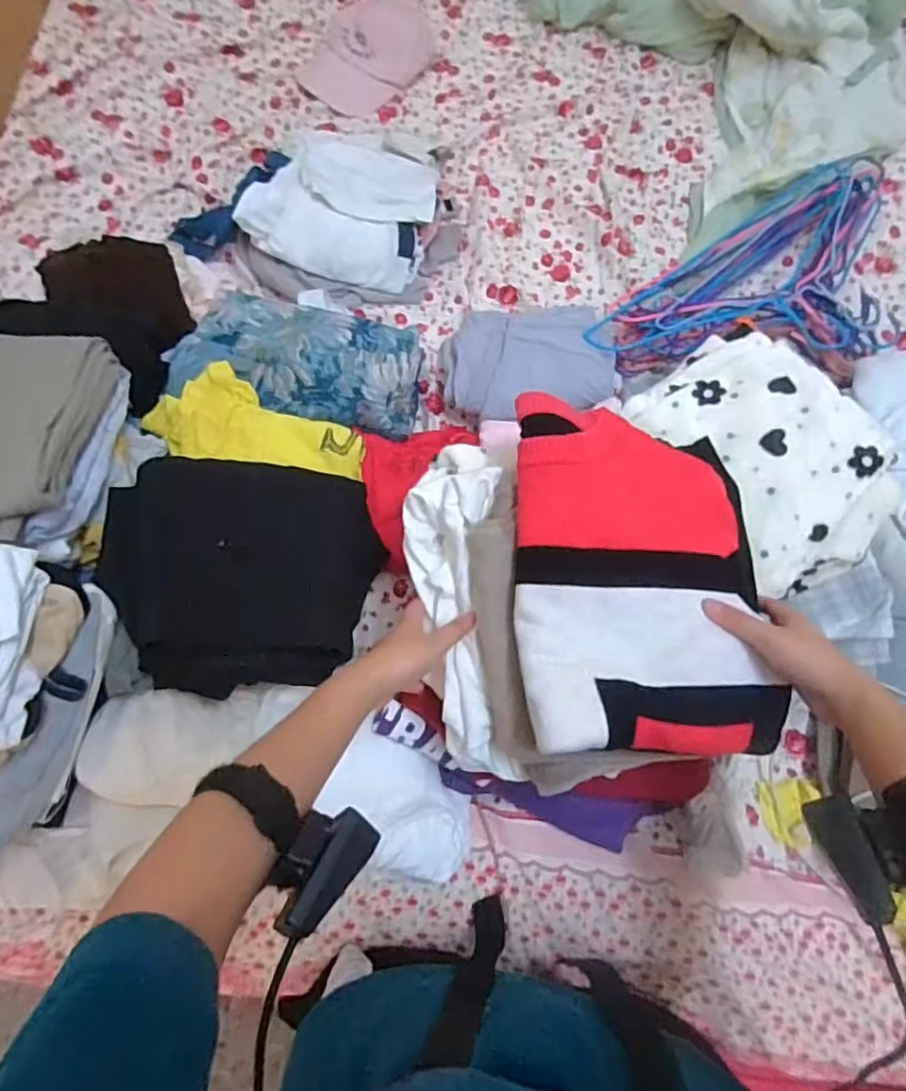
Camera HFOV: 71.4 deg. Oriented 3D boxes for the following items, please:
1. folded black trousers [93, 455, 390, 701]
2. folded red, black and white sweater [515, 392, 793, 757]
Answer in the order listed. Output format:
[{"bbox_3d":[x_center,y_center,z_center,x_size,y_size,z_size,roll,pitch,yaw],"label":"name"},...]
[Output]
[{"bbox_3d":[-0.220,0.032,0.670,0.264,0.051,0.228,3,88,-26],"label":"folded black trousers"},{"bbox_3d":[0.160,0.019,0.522,0.213,0.083,0.288,1,71,0],"label":"folded red, black and white sweater"}]

